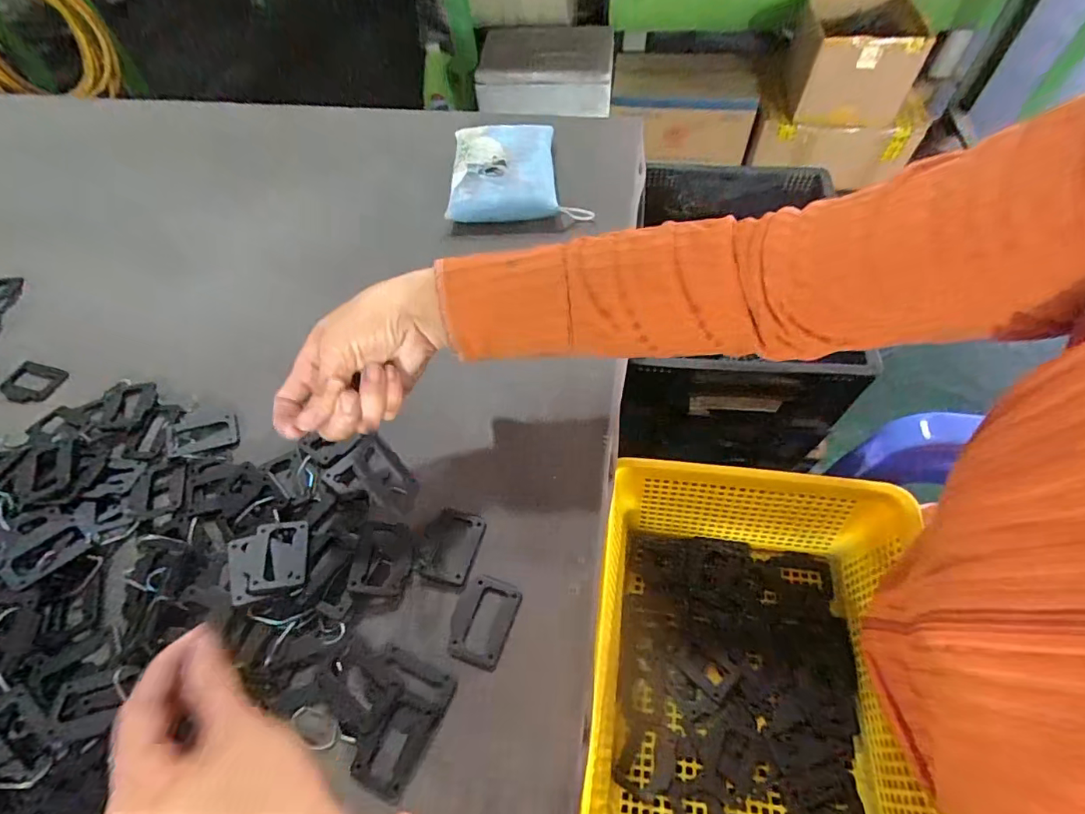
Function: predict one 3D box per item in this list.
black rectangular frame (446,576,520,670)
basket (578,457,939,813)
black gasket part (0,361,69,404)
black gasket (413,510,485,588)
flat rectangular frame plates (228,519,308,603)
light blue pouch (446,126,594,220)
[{"bbox_3d":[-0.040,0.139,0.332,0.039,0.004,0.053,16,60,13],"label":"black rectangular frame"},{"bbox_3d":[0.152,0.193,0.373,0.226,0.104,0.284,10,59,10],"label":"basket"},{"bbox_3d":[-0.454,-0.021,0.451,0.052,0.006,0.040,17,60,14],"label":"black gasket part"},{"bbox_3d":[-0.065,0.097,0.355,0.038,0.009,0.050,13,59,11],"label":"black gasket"},{"bbox_3d":[-0.182,0.102,0.335,0.047,0.006,0.052,-7,47,-16],"label":"flat rectangular frame plates"},{"bbox_3d":[-0.030,-0.270,0.574,0.142,0.025,0.154,-4,57,1],"label":"light blue pouch"}]

